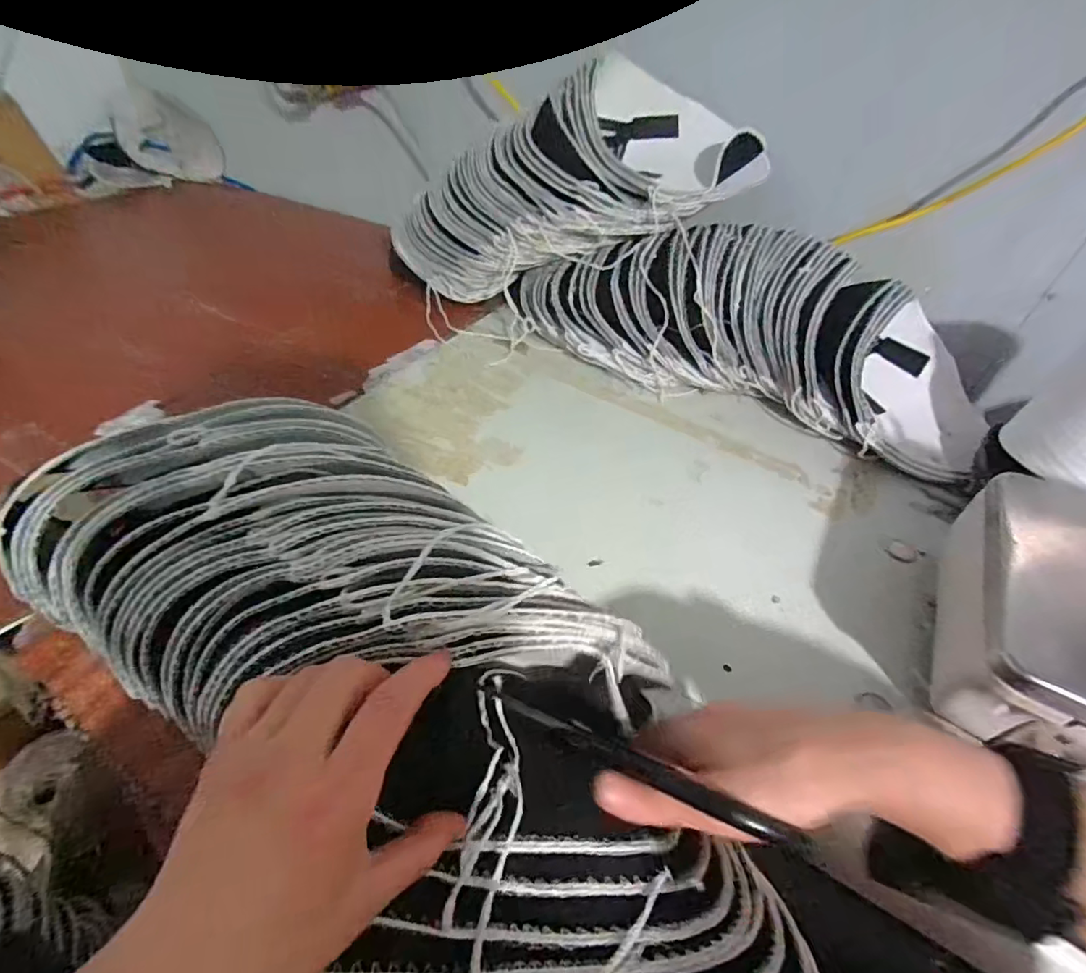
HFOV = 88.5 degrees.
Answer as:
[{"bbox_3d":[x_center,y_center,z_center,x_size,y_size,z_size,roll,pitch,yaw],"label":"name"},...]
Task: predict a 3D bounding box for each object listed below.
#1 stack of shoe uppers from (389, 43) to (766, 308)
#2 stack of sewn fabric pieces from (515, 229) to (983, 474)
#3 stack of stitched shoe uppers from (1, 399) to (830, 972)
[{"bbox_3d":[0.011,-0.361,0.676,0.469,0.180,0.202,-18,46,13],"label":"stack of shoe uppers"},{"bbox_3d":[0.241,-0.200,0.657,0.565,0.160,0.186,22,47,13],"label":"stack of sewn fabric pieces"},{"bbox_3d":[-0.070,0.121,0.294,0.542,0.100,0.211,41,56,18],"label":"stack of stitched shoe uppers"}]

